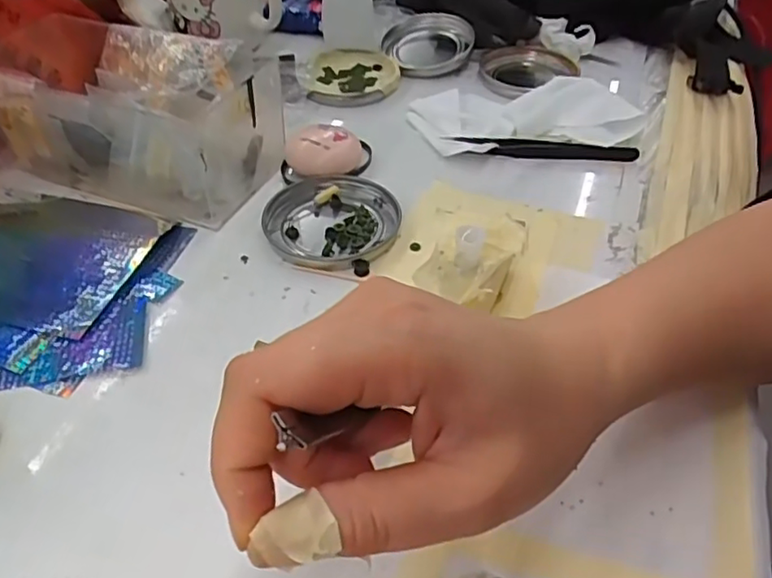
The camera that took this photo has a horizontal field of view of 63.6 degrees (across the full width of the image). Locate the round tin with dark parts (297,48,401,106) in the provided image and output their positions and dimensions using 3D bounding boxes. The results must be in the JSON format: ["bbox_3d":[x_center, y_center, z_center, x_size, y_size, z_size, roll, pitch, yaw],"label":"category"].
[{"bbox_3d":[-0.030,-0.173,0.502,0.077,0.013,0.088,-4,45,-4],"label":"round tin with dark parts"}]

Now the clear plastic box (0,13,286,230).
[{"bbox_3d":[-0.160,-0.112,0.395,0.177,0.072,0.091,16,47,16],"label":"clear plastic box"}]

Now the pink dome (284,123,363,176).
[{"bbox_3d":[-0.041,-0.088,0.403,0.048,0.023,0.039,0,45,0],"label":"pink dome"}]

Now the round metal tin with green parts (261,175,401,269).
[{"bbox_3d":[-0.034,-0.041,0.368,0.077,0.009,0.076,0,45,0],"label":"round metal tin with green parts"}]

